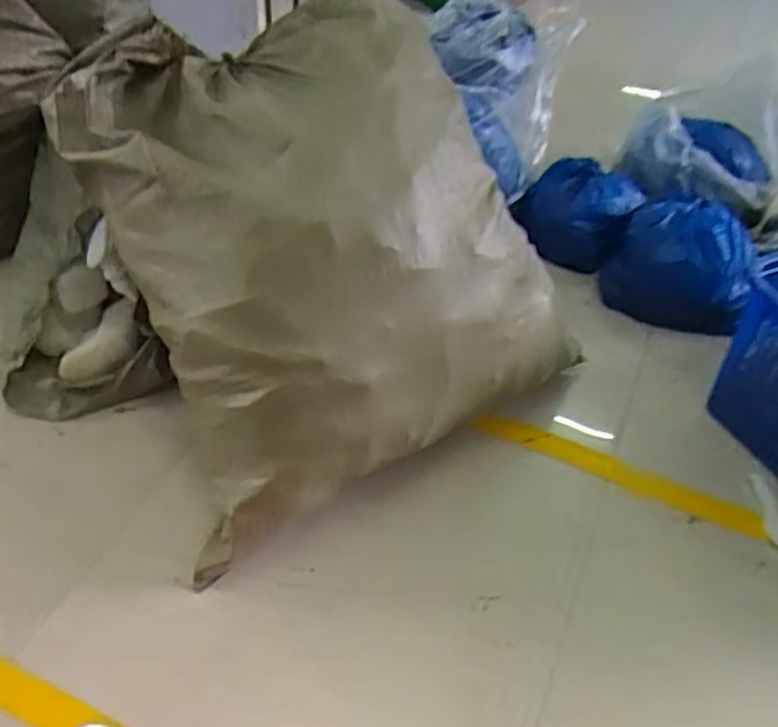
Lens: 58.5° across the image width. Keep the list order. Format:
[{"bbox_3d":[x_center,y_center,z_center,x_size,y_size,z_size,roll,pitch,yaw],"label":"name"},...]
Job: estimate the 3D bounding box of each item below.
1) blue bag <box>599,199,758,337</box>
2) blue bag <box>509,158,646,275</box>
[{"bbox_3d":[0.711,-0.260,1.708,0.328,0.211,0.279,16,48,10],"label":"blue bag"},{"bbox_3d":[0.483,-0.385,1.842,0.279,0.182,0.262,29,53,21],"label":"blue bag"}]

